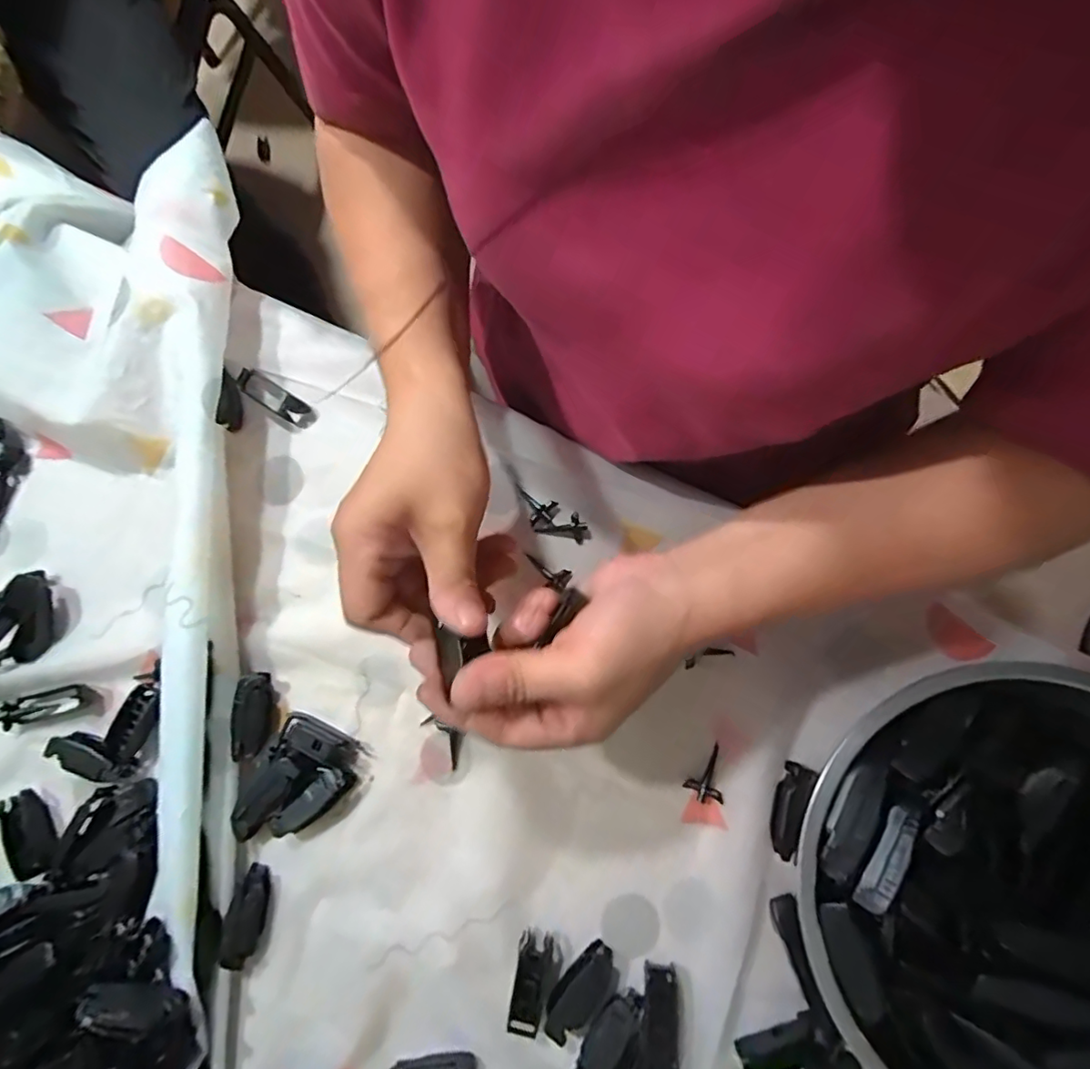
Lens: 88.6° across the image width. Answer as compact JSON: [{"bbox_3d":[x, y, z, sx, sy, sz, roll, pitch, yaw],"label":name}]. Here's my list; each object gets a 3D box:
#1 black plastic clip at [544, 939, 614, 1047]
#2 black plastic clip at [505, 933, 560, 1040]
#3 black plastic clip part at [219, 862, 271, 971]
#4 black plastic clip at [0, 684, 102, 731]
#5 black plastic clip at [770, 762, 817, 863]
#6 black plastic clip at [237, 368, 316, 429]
[{"bbox_3d":[0.019,0.244,0.297,0.020,0.010,0.048,38,85,9],"label":"black plastic clip"},{"bbox_3d":[-0.006,0.240,0.299,0.023,0.007,0.044,9,82,5],"label":"black plastic clip"},{"bbox_3d":[-0.171,0.220,0.317,0.018,0.017,0.053,13,82,6],"label":"black plastic clip part"},{"bbox_3d":[-0.311,0.106,0.350,0.060,0.011,0.016,-16,80,1],"label":"black plastic clip"},{"bbox_3d":[0.131,0.147,0.297,0.010,0.021,0.047,18,83,7],"label":"black plastic clip"},{"bbox_3d":[-0.180,-0.091,0.370,0.059,0.007,0.017,33,85,8],"label":"black plastic clip"}]

